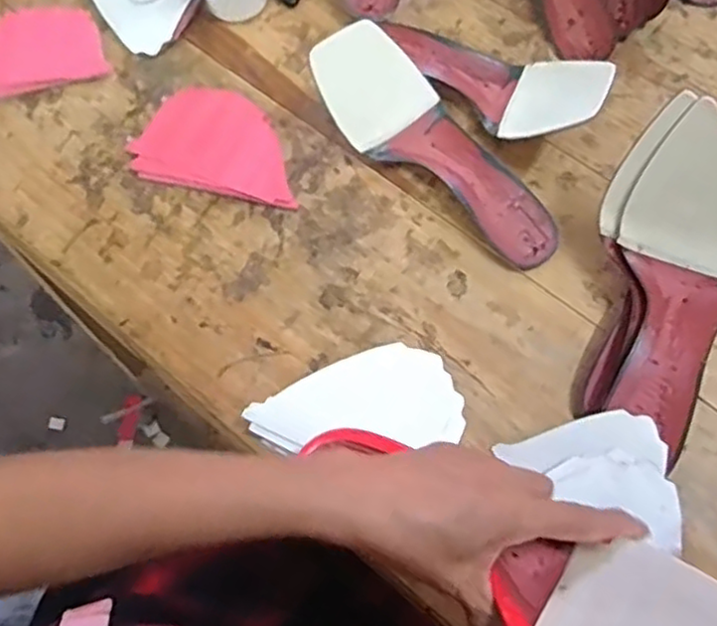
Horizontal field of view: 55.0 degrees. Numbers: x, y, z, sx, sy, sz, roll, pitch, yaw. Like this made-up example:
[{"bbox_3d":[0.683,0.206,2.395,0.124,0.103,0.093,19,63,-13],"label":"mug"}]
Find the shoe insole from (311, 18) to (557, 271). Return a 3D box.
[{"bbox_3d":[0.068,-0.134,0.563,0.243,0.048,0.087,44,72,4],"label":"shoe insole"}]

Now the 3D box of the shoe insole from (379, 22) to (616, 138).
[{"bbox_3d":[0.117,-0.204,0.593,0.211,0.042,0.084,35,70,32],"label":"shoe insole"}]

